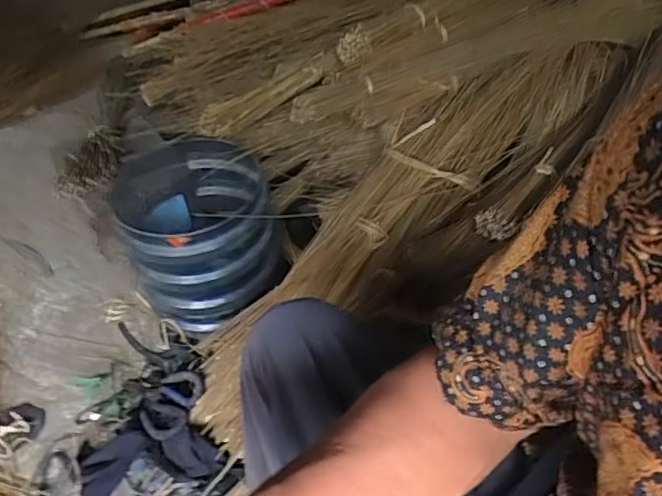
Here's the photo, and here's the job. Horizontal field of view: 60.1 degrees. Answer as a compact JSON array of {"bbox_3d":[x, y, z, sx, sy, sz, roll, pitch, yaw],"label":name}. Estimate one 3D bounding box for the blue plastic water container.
[{"bbox_3d":[-0.241,-0.037,1.083,0.274,0.241,0.298,-14,42,-9],"label":"blue plastic water container"}]

